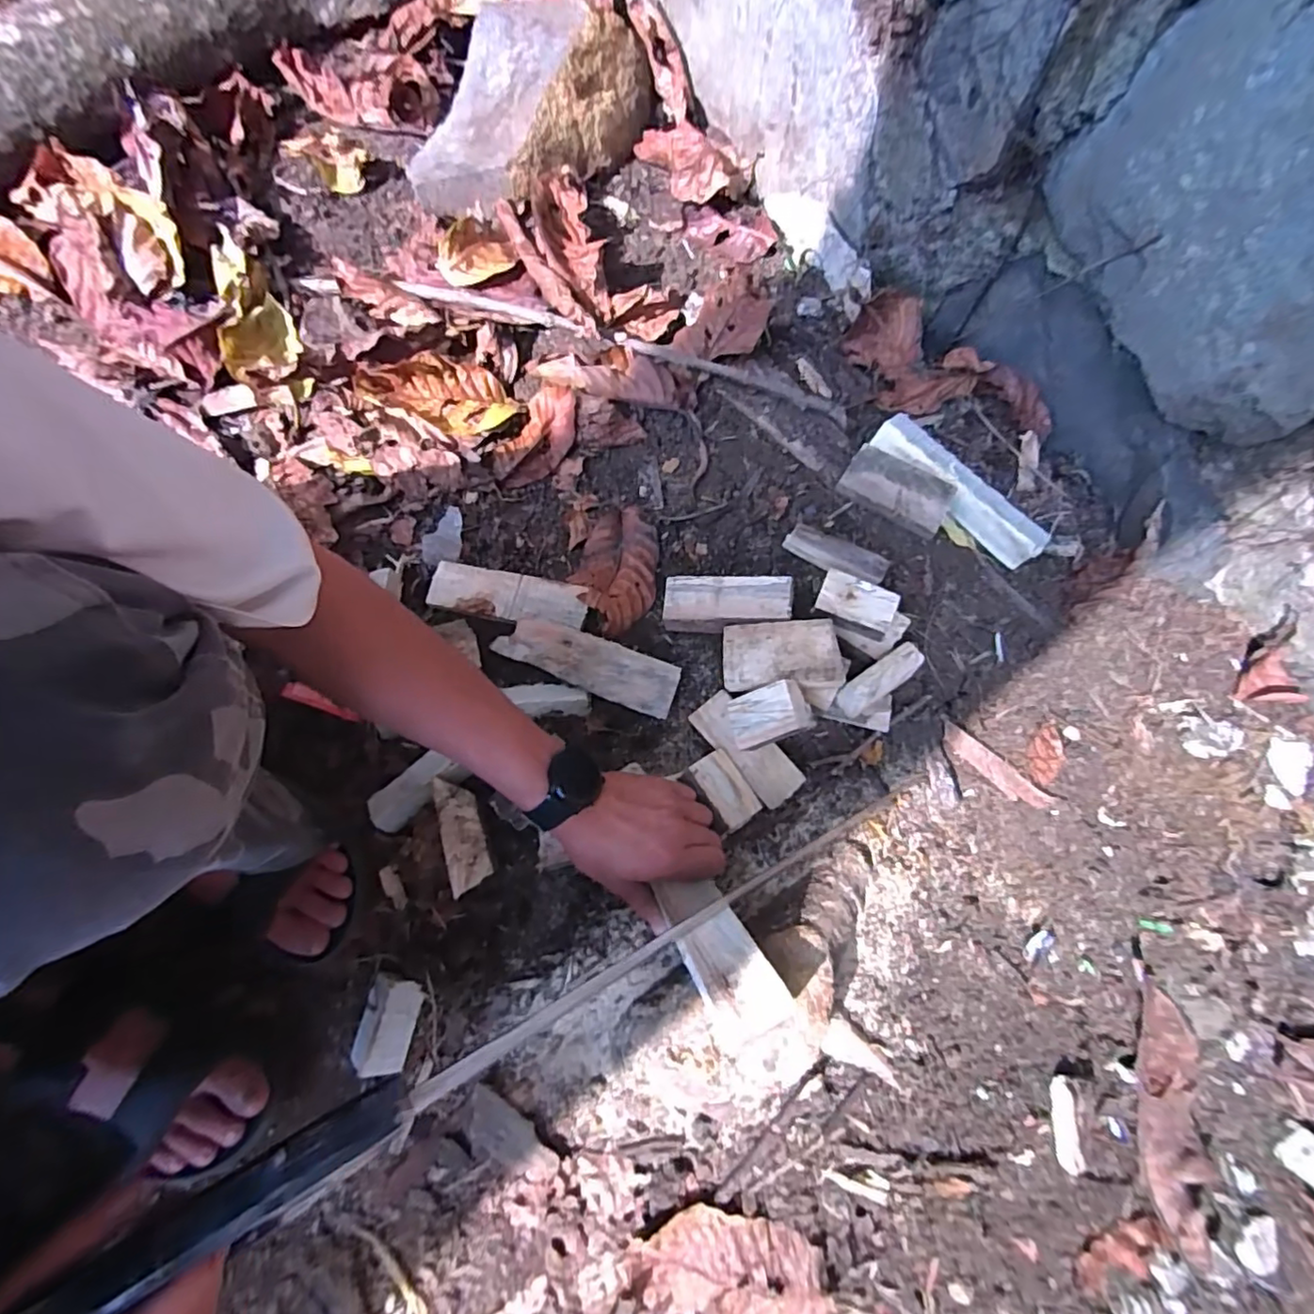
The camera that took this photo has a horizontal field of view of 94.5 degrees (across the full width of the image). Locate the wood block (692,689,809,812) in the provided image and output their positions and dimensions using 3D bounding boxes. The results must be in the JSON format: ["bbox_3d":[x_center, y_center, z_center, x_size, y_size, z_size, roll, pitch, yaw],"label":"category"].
[{"bbox_3d":[0.078,0.081,0.536,0.040,0.022,0.106,-40,81,-10],"label":"wood block"}]

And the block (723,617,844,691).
[{"bbox_3d":[0.108,0.000,0.533,0.098,0.024,0.058,-4,70,11],"label":"block"}]

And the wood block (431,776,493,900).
[{"bbox_3d":[-0.166,0.150,0.519,0.035,0.015,0.093,-16,77,-6],"label":"wood block"}]

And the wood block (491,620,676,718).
[{"bbox_3d":[-0.065,0.005,0.553,0.167,0.022,0.050,21,77,3],"label":"wood block"}]

